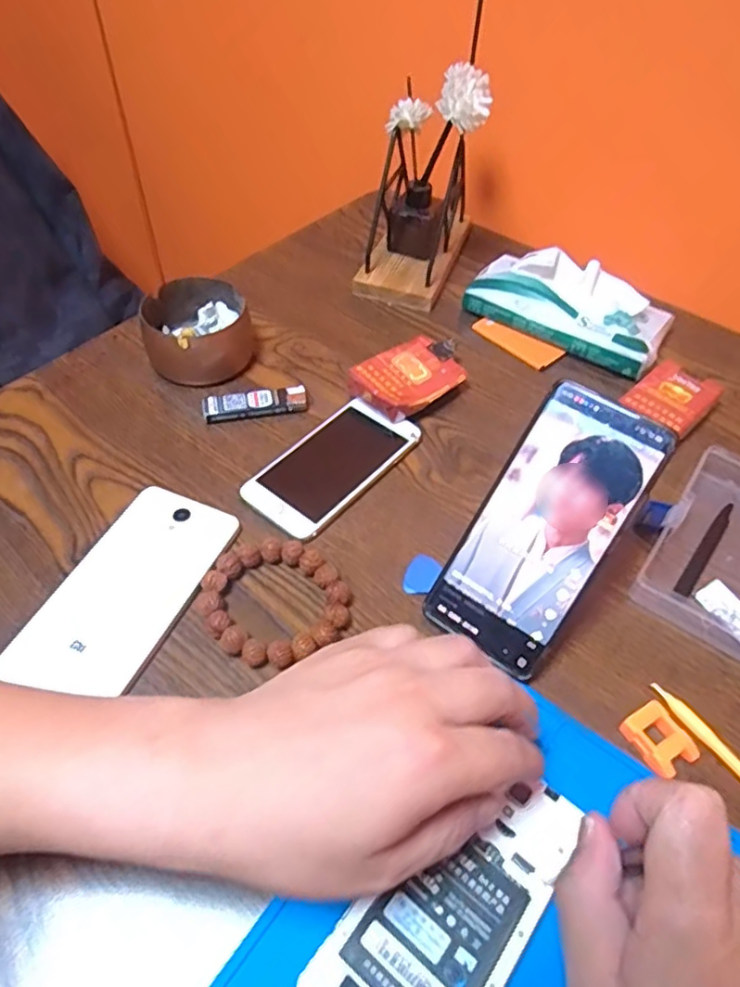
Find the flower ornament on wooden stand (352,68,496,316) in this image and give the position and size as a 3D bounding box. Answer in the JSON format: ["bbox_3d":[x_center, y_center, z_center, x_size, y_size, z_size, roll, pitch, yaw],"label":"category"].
[{"bbox_3d":[0.048,-0.293,0.576,0.097,0.153,0.154,8,50,3],"label":"flower ornament on wooden stand"}]

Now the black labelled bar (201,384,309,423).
[{"bbox_3d":[-0.090,-0.071,0.498,0.081,0.013,0.024,-7,51,-10],"label":"black labelled bar"}]

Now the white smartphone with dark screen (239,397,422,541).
[{"bbox_3d":[-0.027,-0.022,0.462,0.067,0.009,0.131,34,56,23],"label":"white smartphone with dark screen"}]

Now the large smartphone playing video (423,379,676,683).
[{"bbox_3d":[0.102,0.020,0.364,0.075,0.007,0.161,33,97,21],"label":"large smartphone playing video"}]

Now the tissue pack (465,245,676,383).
[{"bbox_3d":[0.178,-0.168,0.566,0.175,0.051,0.083,28,54,19],"label":"tissue pack"}]

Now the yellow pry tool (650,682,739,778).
[{"bbox_3d":[0.189,0.136,0.342,0.012,0.007,0.081,-27,56,-24],"label":"yellow pry tool"}]

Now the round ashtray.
[{"bbox_3d":[-0.143,-0.136,0.525,0.086,0.050,0.081,2,50,-2],"label":"round ashtray"}]

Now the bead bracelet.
[{"bbox_3d":[-0.059,0.065,0.385,0.082,0.014,0.085,2,50,-2],"label":"bead bracelet"}]

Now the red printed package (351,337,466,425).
[{"bbox_3d":[0.036,-0.093,0.513,0.096,0.030,0.058,-34,59,-28],"label":"red printed package"}]

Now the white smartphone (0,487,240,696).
[{"bbox_3d":[-0.148,0.058,0.389,0.076,0.010,0.142,21,52,14],"label":"white smartphone"}]

